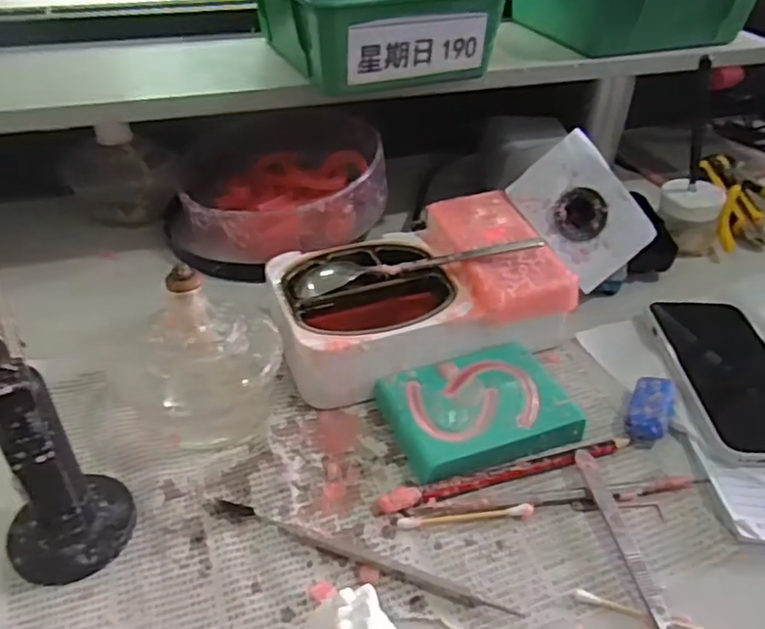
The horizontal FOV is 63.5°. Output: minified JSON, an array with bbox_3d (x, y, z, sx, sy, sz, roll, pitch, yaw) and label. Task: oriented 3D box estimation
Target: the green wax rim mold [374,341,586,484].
[{"bbox_3d":[0.059,0.058,0.382,0.108,0.018,0.079,-12,42,-16],"label":"green wax rim mold"}]

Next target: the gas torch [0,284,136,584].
[{"bbox_3d":[-0.160,0.054,0.278,0.054,0.149,0.070,-29,49,-32],"label":"gas torch"}]

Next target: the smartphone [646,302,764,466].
[{"bbox_3d":[0.233,0.041,0.410,0.076,0.012,0.146,2,40,0],"label":"smartphone"}]

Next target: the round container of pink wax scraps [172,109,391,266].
[{"bbox_3d":[-0.085,-0.112,0.544,0.171,0.053,0.151,-10,41,-14],"label":"round container of pink wax scraps"}]

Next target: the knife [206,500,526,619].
[{"bbox_3d":[-0.014,0.122,0.315,0.167,0.005,0.009,15,42,15],"label":"knife"}]

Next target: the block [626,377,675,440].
[{"bbox_3d":[0.167,0.059,0.384,0.024,0.019,0.046,19,43,19],"label":"block"}]

